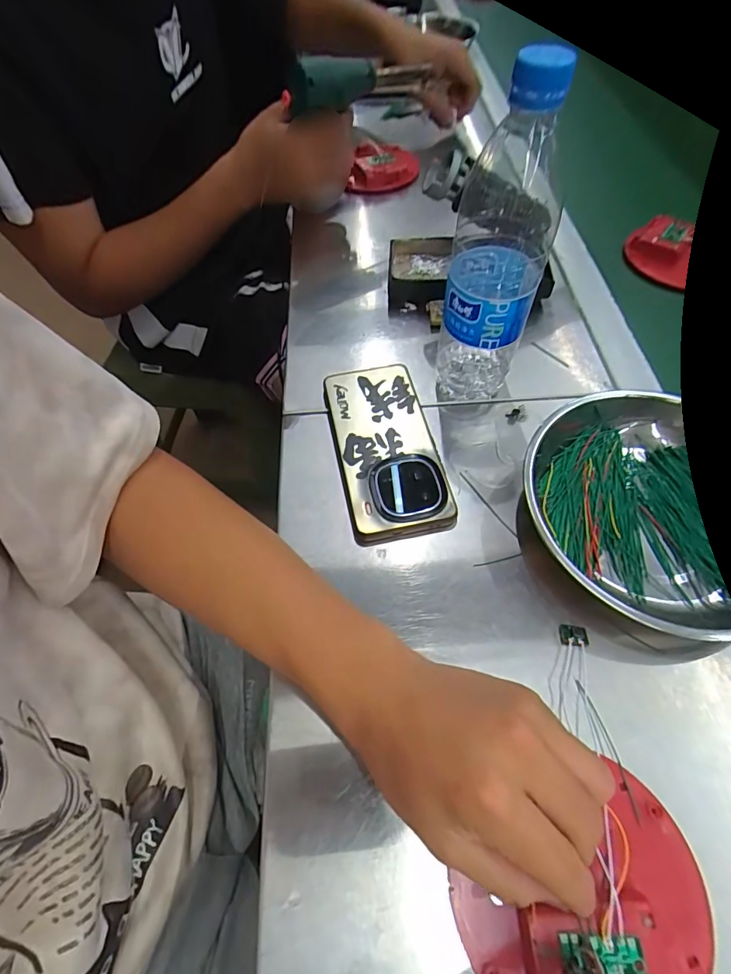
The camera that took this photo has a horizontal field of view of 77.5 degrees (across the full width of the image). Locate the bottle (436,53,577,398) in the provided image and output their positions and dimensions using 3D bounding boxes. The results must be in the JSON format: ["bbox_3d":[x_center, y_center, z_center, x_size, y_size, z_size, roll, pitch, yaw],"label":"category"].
[{"bbox_3d":[0.094,-0.162,0.322,0.065,0.213,0.065,13,61,8],"label":"bottle"}]

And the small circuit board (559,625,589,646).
[{"bbox_3d":[0.135,0.096,0.295,0.014,0.007,0.012,4,60,3],"label":"small circuit board"}]

